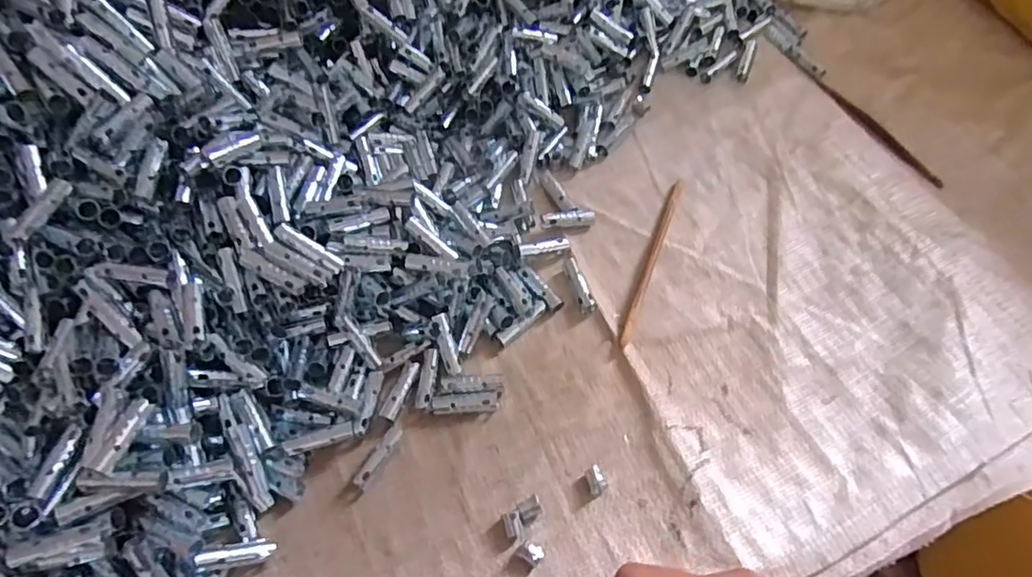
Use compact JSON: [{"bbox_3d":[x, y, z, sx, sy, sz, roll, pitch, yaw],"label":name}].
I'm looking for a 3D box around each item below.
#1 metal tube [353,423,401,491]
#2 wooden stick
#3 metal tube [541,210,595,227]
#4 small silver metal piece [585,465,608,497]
[{"bbox_3d":[-0.079,0.097,0.351,0.009,0.007,0.039,27,65,15],"label":"metal tube"},{"bbox_3d":[0.095,-0.023,0.416,0.009,0.007,0.142,20,63,12],"label":"wooden stick"},{"bbox_3d":[0.037,-0.050,0.431,0.037,0.011,0.008,-4,61,-1],"label":"metal tube"},{"bbox_3d":[0.046,0.109,0.343,0.011,0.008,0.016,-16,62,-7],"label":"small silver metal piece"}]

